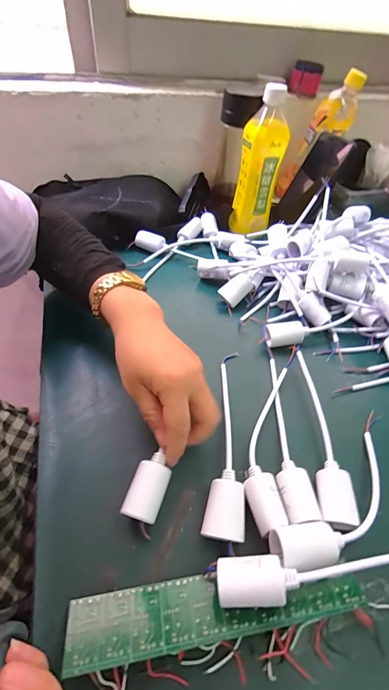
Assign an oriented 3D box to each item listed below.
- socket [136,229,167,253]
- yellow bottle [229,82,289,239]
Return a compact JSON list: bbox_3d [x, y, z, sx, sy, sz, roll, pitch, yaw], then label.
[{"bbox_3d":[-0.071,-0.169,0.529,0.051,0.027,0.029,24,50,16],"label":"socket"},{"bbox_3d":[0.102,-0.281,0.508,0.065,0.200,0.056,9,48,3],"label":"yellow bottle"}]

